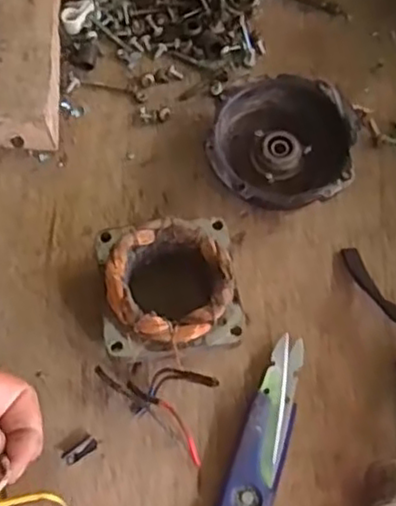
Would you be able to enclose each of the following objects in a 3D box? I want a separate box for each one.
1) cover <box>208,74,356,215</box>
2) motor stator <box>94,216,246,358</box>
[{"bbox_3d":[0.051,-0.066,0.414,0.085,0.028,0.088,12,66,2],"label":"cover"},{"bbox_3d":[-0.016,0.021,0.365,0.073,0.042,0.072,-9,67,-7],"label":"motor stator"}]

